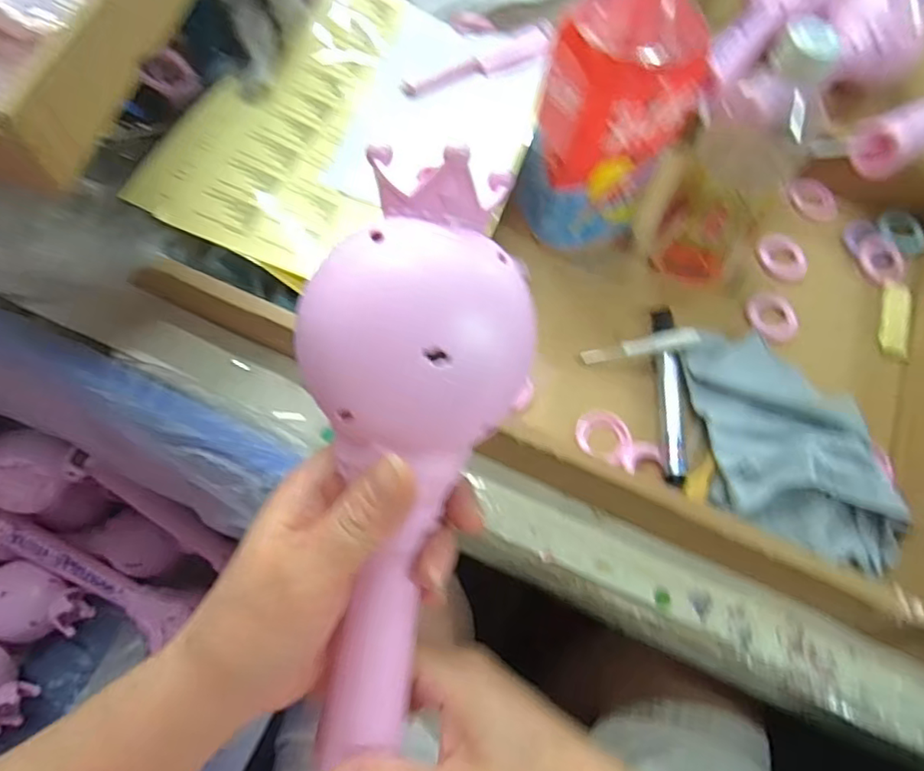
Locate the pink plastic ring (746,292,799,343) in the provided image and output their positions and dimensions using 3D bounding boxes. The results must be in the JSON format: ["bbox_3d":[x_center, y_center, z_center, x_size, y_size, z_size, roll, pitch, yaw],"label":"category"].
[{"bbox_3d":[0.242,-0.054,0.470,0.032,0.007,0.041,-34,71,-17],"label":"pink plastic ring"}]

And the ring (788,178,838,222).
[{"bbox_3d":[0.310,-0.164,0.533,0.037,0.007,0.049,-34,71,-17],"label":"ring"}]

